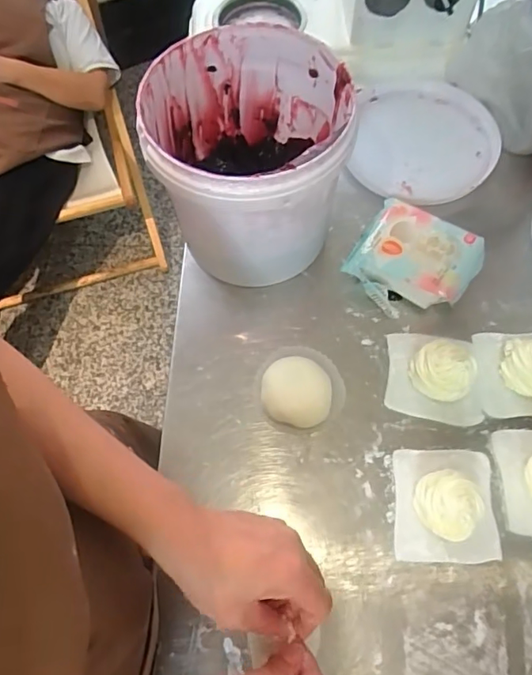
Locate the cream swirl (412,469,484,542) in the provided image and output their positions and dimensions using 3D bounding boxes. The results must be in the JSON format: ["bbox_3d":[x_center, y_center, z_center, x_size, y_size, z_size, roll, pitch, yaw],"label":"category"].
[{"bbox_3d":[0.165,0.154,0.473,0.054,0.050,0.051,0,64,0],"label":"cream swirl"}]

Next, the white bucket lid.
[{"bbox_3d":[0.211,-0.260,0.677,0.187,0.029,0.201,0,64,0],"label":"white bucket lid"}]

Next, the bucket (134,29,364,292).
[{"bbox_3d":[-0.017,-0.176,0.555,0.188,0.194,0.201,0,64,0],"label":"bucket"}]

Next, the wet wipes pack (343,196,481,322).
[{"bbox_3d":[0.167,-0.089,0.592,0.132,0.048,0.128,34,69,15],"label":"wet wipes pack"}]

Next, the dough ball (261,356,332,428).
[{"bbox_3d":[0.032,0.058,0.535,0.069,0.037,0.066,0,64,0],"label":"dough ball"}]

